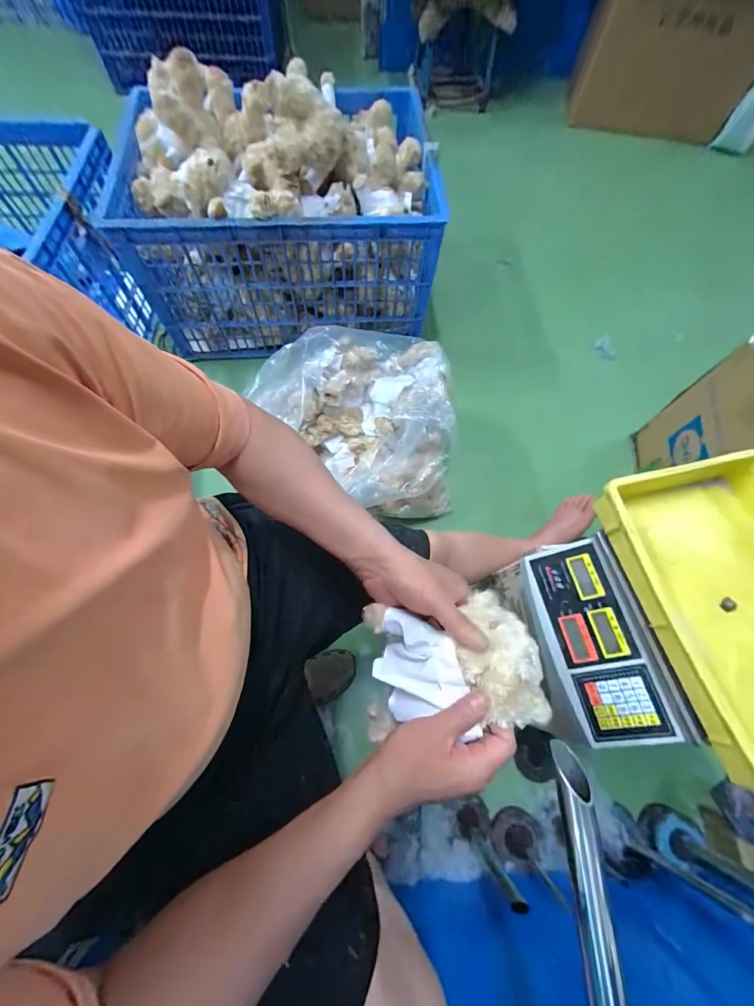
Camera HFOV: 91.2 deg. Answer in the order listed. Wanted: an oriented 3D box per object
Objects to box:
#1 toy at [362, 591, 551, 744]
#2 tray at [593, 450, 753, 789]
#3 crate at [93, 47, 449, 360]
[{"bbox_3d":[0.070,0.158,0.368,0.156,0.081,0.121,-5,68,-4],"label":"toy"},{"bbox_3d":[0.459,0.120,0.456,0.251,0.067,0.353,-11,69,-6],"label":"tray"},{"bbox_3d":[-0.277,-0.902,1.086,0.867,0.474,0.640,-5,68,-4],"label":"crate"}]

